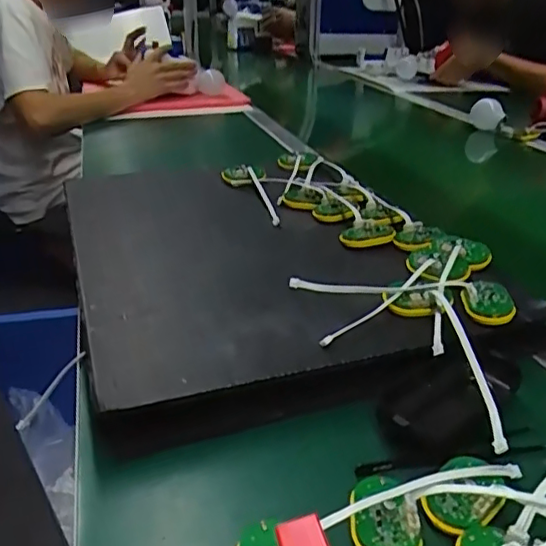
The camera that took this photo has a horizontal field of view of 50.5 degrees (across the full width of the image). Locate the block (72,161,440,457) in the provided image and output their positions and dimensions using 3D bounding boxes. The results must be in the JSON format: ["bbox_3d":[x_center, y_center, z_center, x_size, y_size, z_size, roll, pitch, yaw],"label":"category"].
[{"bbox_3d":[-0.058,-0.028,0.571,0.271,0.038,0.474,-10,28,-18],"label":"block"}]

